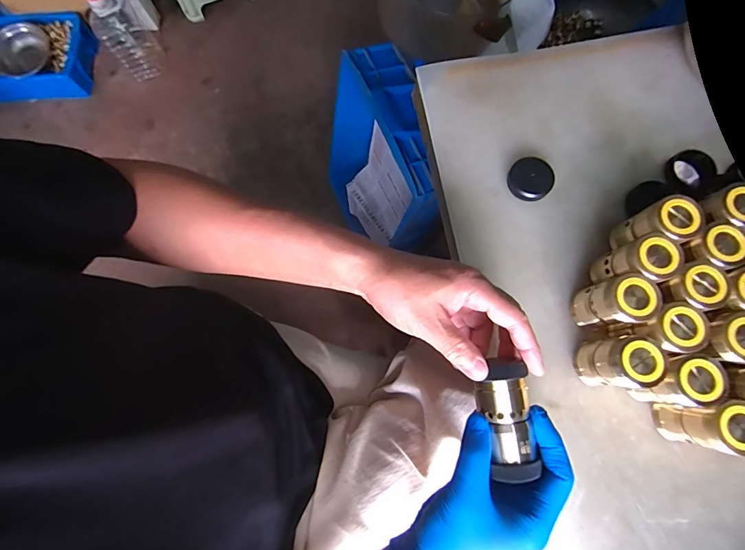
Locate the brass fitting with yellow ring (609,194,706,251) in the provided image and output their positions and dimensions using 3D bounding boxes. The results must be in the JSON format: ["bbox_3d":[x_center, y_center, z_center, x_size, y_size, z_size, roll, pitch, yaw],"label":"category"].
[{"bbox_3d":[0.255,-0.041,0.355,0.034,0.069,0.038,-20,78,-3],"label":"brass fitting with yellow ring"}]

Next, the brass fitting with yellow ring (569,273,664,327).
[{"bbox_3d":[0.212,0.026,0.350,0.038,0.080,0.037,-13,78,-2],"label":"brass fitting with yellow ring"}]

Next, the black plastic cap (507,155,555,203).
[{"bbox_3d":[0.163,-0.098,0.400,0.042,0.014,0.043,0,78,1],"label":"black plastic cap"}]

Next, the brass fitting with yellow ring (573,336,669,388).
[{"bbox_3d":[0.210,0.075,0.333,0.043,0.071,0.039,-9,78,-1],"label":"brass fitting with yellow ring"}]

